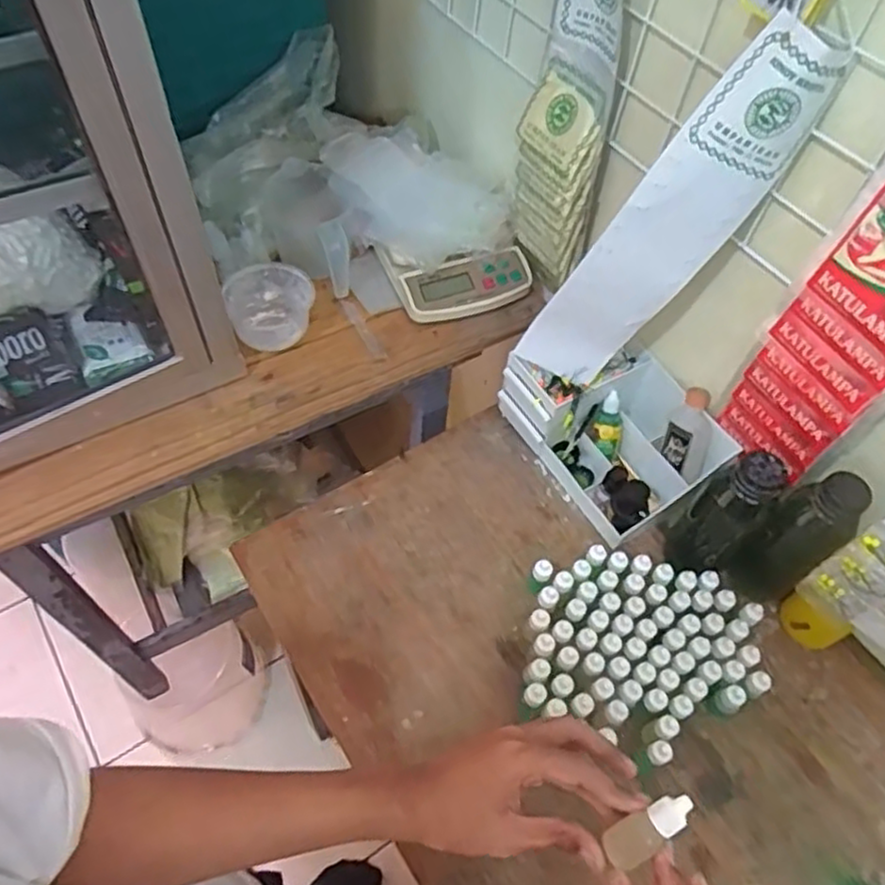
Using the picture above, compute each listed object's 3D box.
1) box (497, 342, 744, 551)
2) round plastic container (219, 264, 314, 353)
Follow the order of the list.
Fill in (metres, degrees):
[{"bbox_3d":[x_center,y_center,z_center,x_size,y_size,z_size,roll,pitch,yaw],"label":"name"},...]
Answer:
[{"bbox_3d":[0.194,-0.018,0.795,0.159,0.097,0.218,-28,62,-21],"label":"box"},{"bbox_3d":[-0.194,-0.152,0.793,0.099,0.054,0.081,-28,62,-21],"label":"round plastic container"}]

